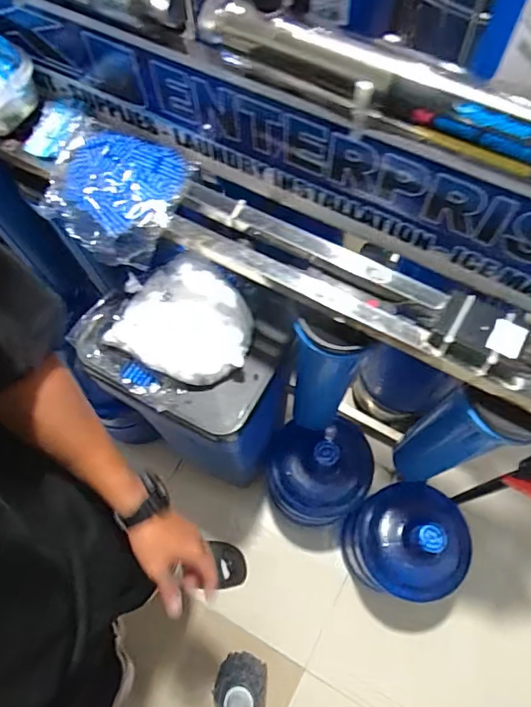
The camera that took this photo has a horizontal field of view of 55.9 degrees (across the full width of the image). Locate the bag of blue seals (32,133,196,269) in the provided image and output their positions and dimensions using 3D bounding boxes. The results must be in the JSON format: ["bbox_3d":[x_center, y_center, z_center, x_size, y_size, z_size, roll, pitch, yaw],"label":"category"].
[{"bbox_3d":[-0.199,-0.218,0.677,0.172,0.060,0.169,24,70,10],"label":"bag of blue seals"}]

